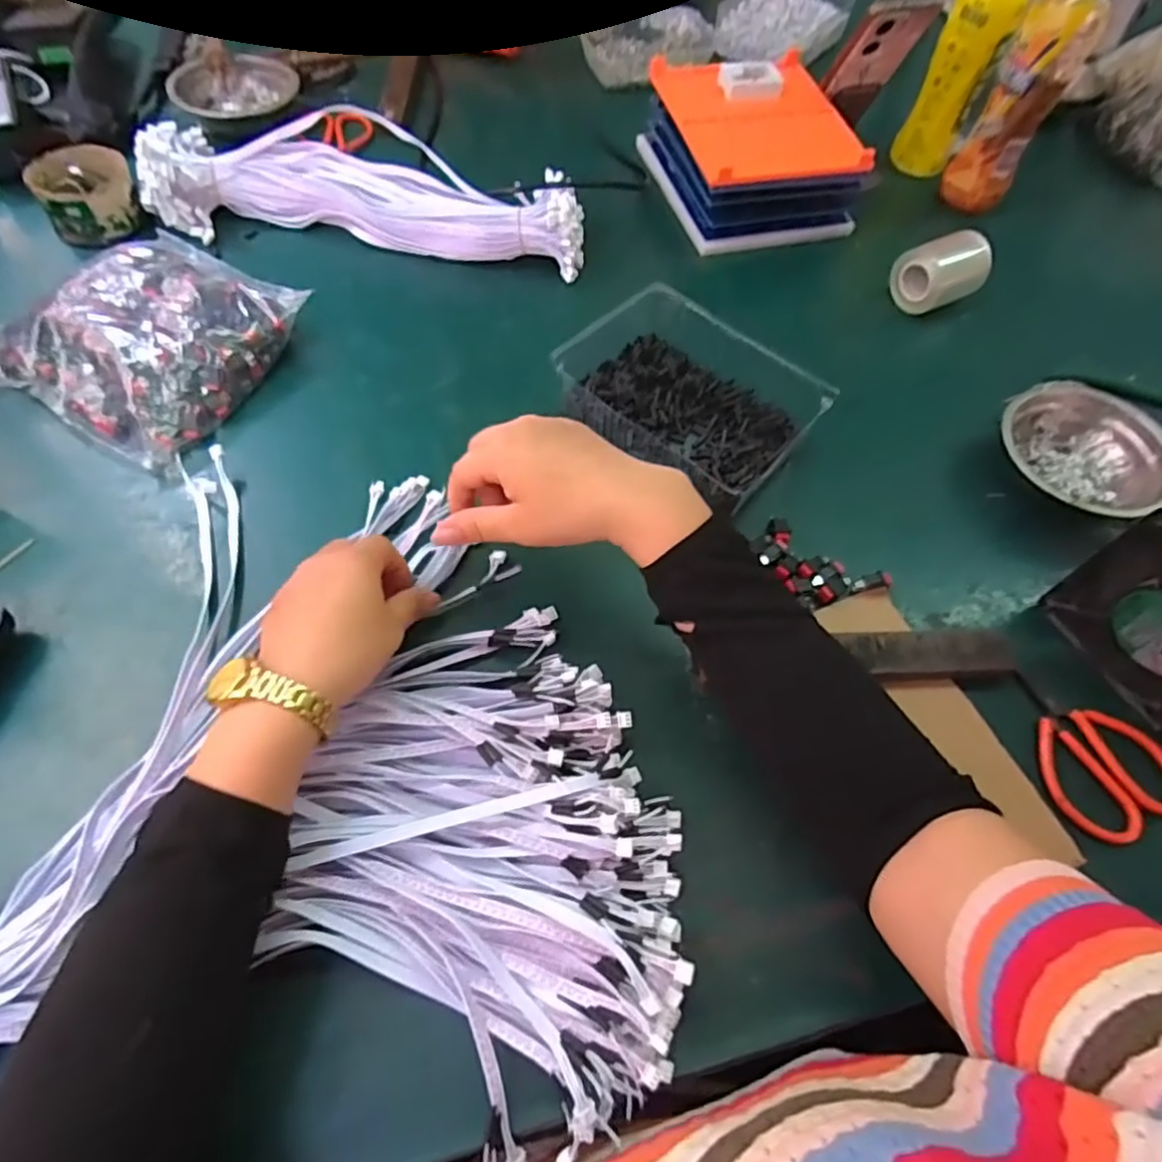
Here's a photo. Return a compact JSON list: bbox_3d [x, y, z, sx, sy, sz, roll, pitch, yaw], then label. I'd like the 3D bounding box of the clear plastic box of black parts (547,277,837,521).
[{"bbox_3d":[0.081,-0.142,0.527,0.187,0.063,0.138,38,65,17],"label":"clear plastic box of black parts"}]

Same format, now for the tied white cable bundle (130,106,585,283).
[{"bbox_3d":[-0.196,-0.364,0.625,0.401,0.071,0.105,6,60,0],"label":"tied white cable bundle"}]

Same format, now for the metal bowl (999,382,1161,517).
[{"bbox_3d":[0.394,-0.098,0.528,0.125,0.041,0.125,1,60,-2],"label":"metal bowl"}]

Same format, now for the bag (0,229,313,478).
[{"bbox_3d":[-0.340,-0.197,0.530,0.180,0.049,0.188,27,62,12],"label":"bag"}]

